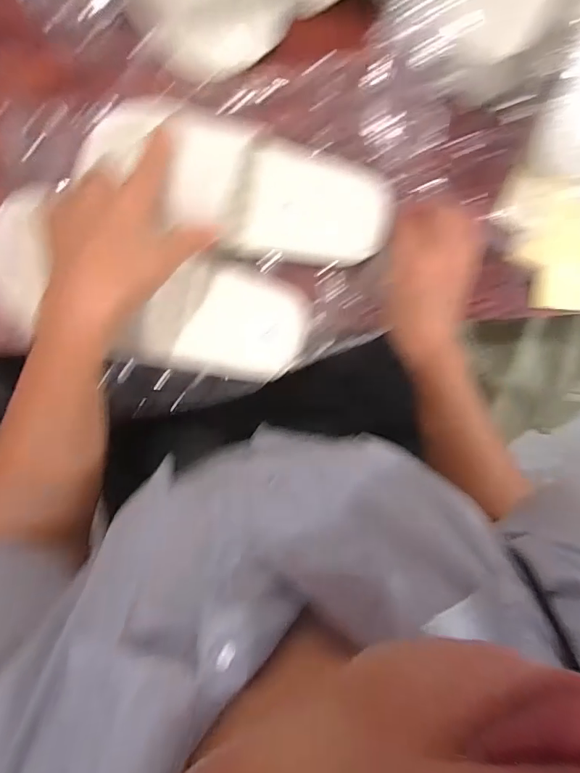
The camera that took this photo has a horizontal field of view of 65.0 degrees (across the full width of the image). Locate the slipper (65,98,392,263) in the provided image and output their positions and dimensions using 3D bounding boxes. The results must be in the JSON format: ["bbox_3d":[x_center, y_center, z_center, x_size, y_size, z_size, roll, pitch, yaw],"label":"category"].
[{"bbox_3d":[-0.029,-0.170,0.396,0.239,0.045,0.104,10,94,-24],"label":"slipper"}]

